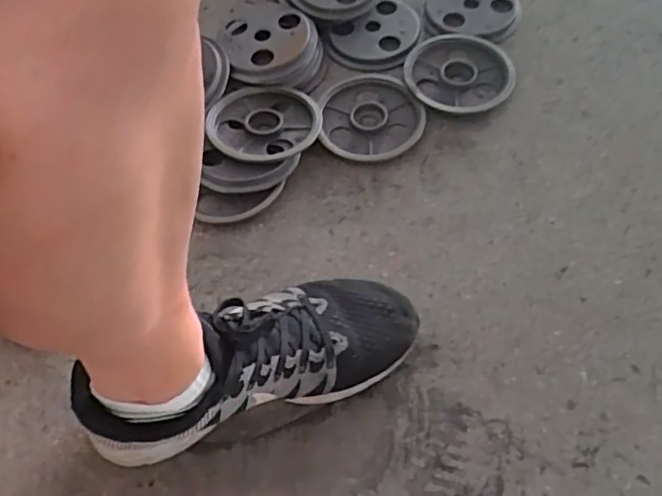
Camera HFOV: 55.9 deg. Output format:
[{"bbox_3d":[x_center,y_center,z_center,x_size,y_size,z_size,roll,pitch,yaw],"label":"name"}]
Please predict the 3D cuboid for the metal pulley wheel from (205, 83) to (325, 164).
[{"bbox_3d":[-0.072,-0.135,0.688,0.122,0.028,0.107,-38,65,-16],"label":"metal pulley wheel"}]

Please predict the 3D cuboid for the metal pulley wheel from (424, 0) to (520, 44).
[{"bbox_3d":[0.172,-0.296,0.767,0.116,0.015,0.095,21,65,15],"label":"metal pulley wheel"}]

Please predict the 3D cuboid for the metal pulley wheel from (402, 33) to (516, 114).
[{"bbox_3d":[0.147,-0.206,0.728,0.114,0.012,0.124,-21,62,-8],"label":"metal pulley wheel"}]

